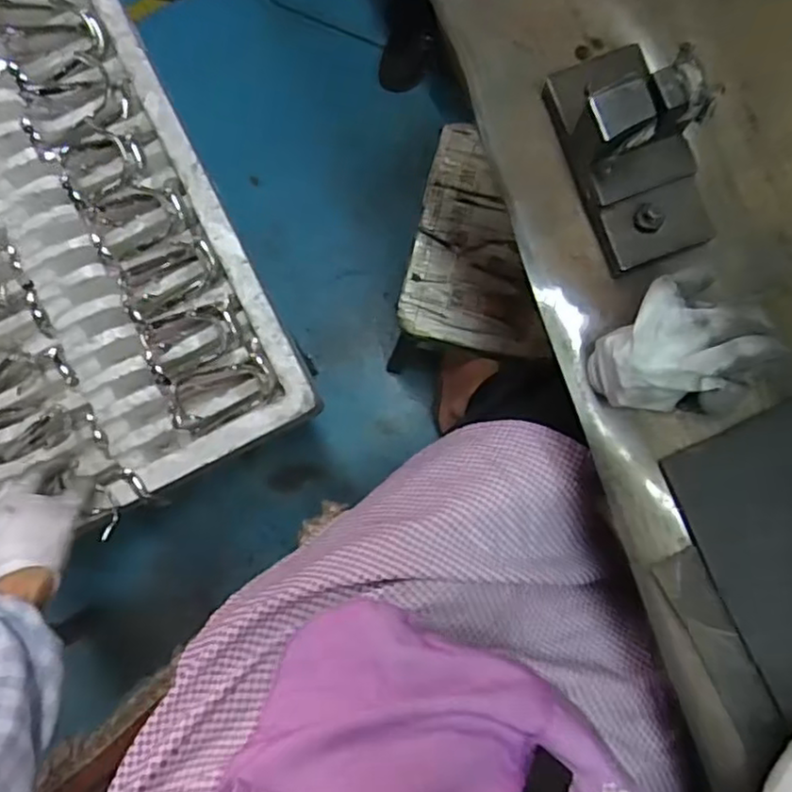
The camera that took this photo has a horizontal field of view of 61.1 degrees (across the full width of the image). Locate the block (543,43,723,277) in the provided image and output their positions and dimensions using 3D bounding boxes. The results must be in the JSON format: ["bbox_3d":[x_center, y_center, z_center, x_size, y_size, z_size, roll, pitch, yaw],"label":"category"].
[{"bbox_3d":[0.141,-0.146,0.386,0.069,0.066,0.125,-22,85,-1],"label":"block"}]

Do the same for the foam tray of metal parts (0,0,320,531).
[{"bbox_3d":[-0.440,-0.106,0.687,0.547,0.074,0.545,-27,85,-1],"label":"foam tray of metal parts"}]

